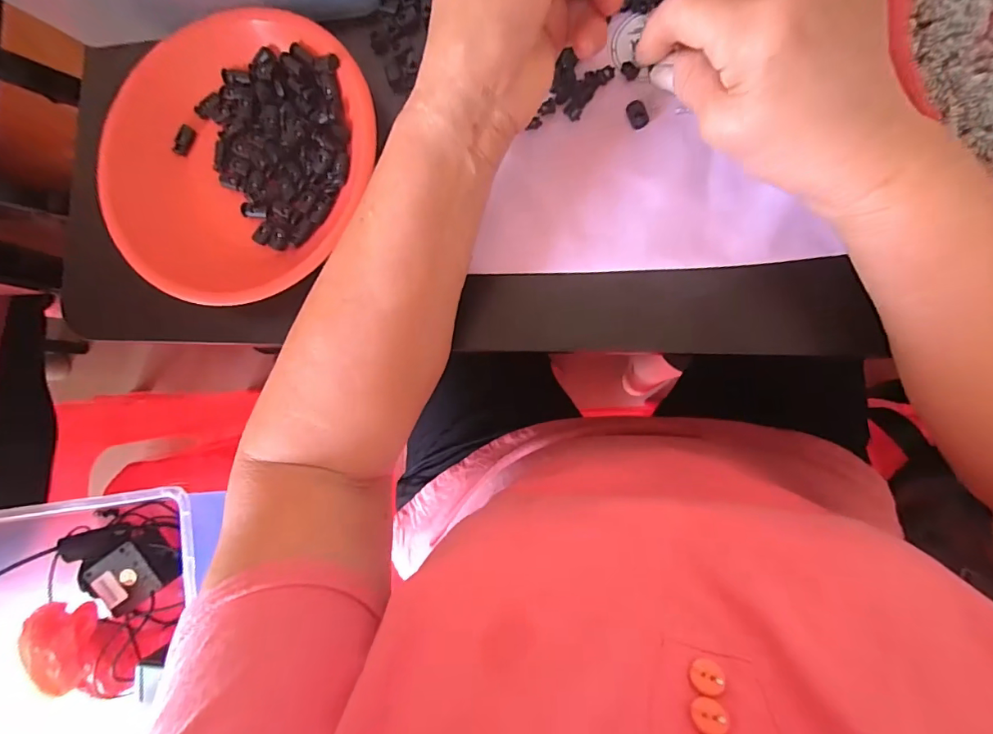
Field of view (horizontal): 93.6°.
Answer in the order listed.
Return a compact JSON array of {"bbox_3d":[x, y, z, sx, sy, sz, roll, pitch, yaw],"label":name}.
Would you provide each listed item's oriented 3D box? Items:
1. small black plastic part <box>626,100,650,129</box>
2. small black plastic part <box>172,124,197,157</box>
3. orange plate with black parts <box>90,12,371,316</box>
[{"bbox_3d":[0.087,-0.157,0.289,0.011,0.005,0.017,-23,83,7],"label":"small black plastic part"},{"bbox_3d":[-0.228,-0.165,0.340,0.009,0.006,0.021,29,91,10],"label":"small black plastic part"},{"bbox_3d":[-0.179,-0.144,0.319,0.184,0.030,0.187,-1,86,9],"label":"orange plate with black parts"}]

